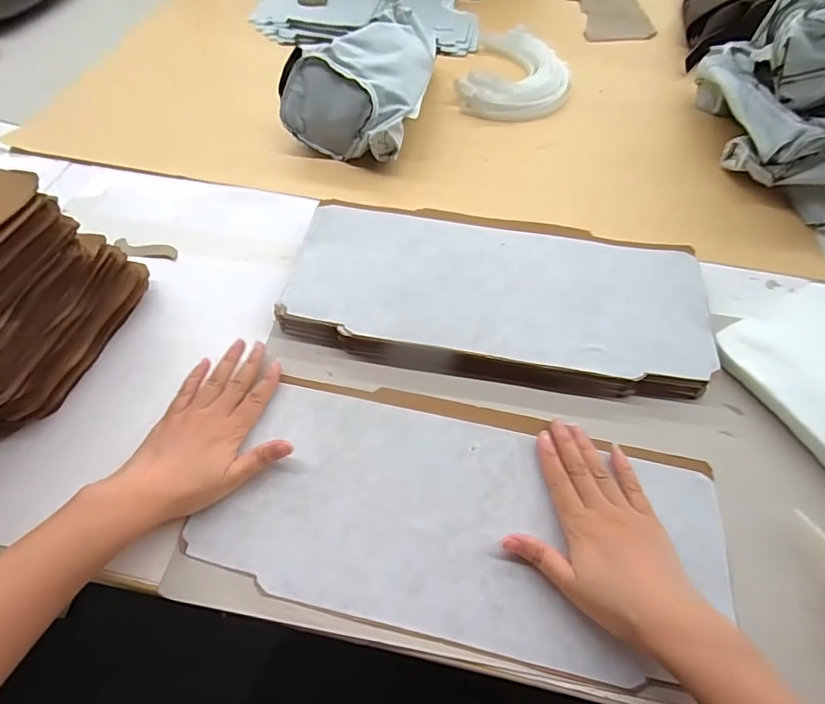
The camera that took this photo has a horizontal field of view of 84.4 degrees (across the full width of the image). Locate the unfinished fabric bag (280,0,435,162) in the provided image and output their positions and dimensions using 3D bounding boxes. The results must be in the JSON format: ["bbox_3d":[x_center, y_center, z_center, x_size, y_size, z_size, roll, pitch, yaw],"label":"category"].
[{"bbox_3d":[-0.054,-0.394,0.648,0.170,0.104,0.254,20,60,10],"label":"unfinished fabric bag"}]

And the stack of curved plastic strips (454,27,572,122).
[{"bbox_3d":[0.170,-0.453,0.731,0.167,0.034,0.239,16,59,8],"label":"stack of curved plastic strips"}]

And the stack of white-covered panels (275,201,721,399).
[{"bbox_3d":[0.085,-0.064,0.487,0.434,0.034,0.205,6,58,2],"label":"stack of white-covered panels"}]

